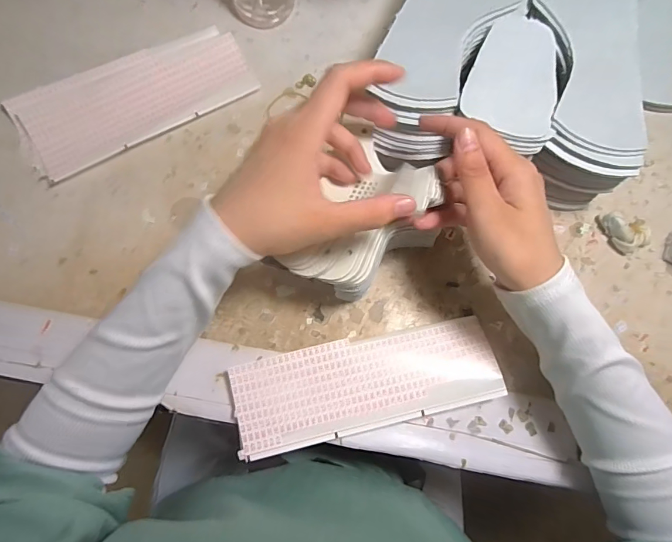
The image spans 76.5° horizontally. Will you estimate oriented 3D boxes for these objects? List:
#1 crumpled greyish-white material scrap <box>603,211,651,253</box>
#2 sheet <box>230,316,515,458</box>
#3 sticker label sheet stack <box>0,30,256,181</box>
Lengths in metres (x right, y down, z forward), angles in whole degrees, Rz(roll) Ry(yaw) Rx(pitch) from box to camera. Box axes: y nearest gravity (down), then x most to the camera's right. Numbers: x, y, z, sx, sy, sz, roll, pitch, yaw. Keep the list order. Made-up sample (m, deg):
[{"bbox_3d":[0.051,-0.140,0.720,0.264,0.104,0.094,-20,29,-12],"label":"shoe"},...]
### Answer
[{"bbox_3d":[0.254,-0.036,0.373,0.031,0.019,0.038,-22,78,-7],"label":"crumpled greyish-white material scrap"},{"bbox_3d":[0.022,0.087,0.334,0.201,0.022,0.068,-13,77,-5],"label":"sheet"},{"bbox_3d":[-0.184,-0.160,0.389,0.210,0.018,0.084,-29,79,-8],"label":"sticker label sheet stack"}]

